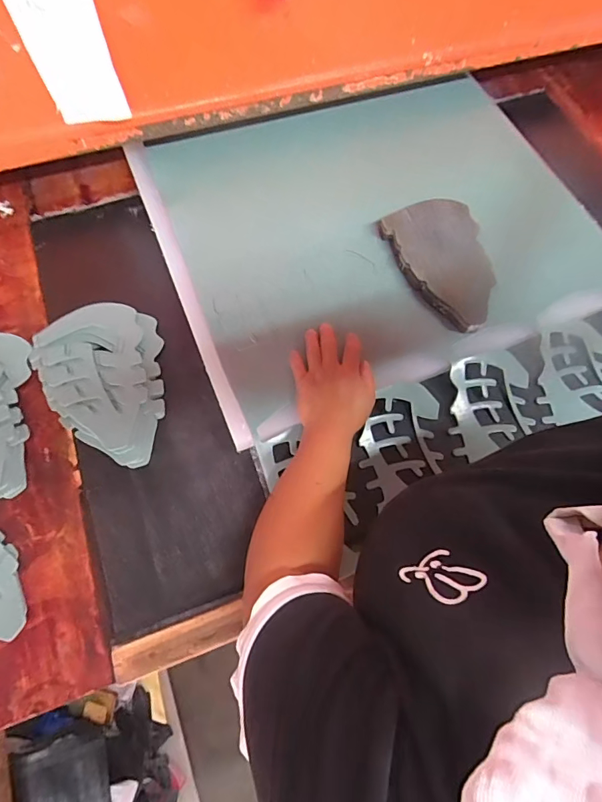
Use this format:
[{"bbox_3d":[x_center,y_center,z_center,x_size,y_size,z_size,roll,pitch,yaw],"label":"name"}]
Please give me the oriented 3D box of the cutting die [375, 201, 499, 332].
[{"bbox_3d":[0.193,-0.180,0.579,0.113,0.019,0.184,-21,74,-6],"label":"cutting die"}]

